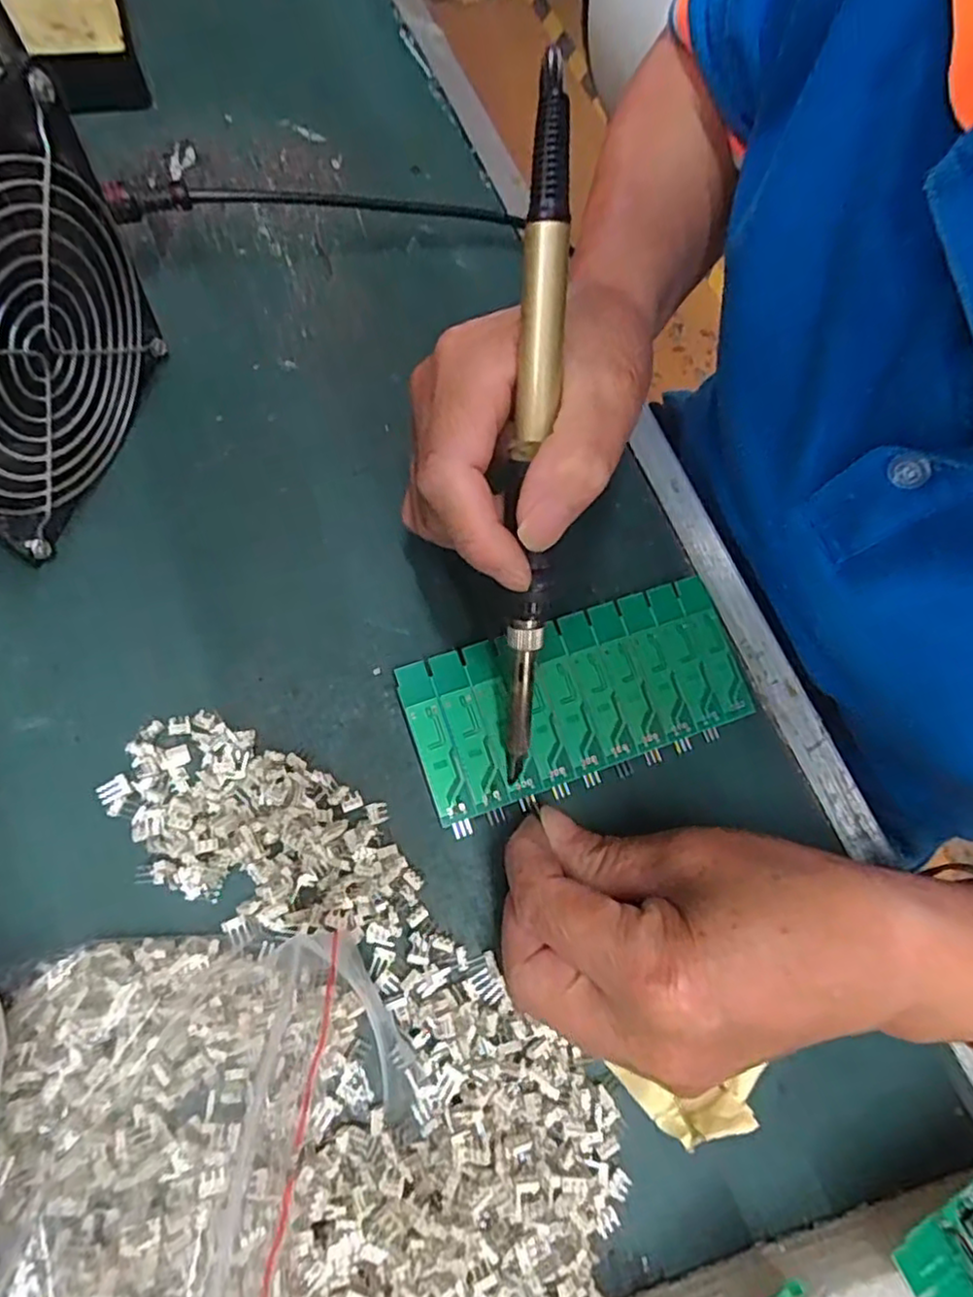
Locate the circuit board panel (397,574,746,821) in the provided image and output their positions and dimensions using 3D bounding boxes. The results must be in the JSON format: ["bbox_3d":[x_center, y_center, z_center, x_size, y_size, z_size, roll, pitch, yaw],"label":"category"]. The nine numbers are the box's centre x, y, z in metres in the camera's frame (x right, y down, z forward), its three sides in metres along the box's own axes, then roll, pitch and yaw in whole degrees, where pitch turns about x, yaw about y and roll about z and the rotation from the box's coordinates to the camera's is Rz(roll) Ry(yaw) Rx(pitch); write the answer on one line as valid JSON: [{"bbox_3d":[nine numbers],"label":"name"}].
[{"bbox_3d":[0.038,0.018,0.273,0.138,0.013,0.061,-17,70,-13],"label":"circuit board panel"}]

